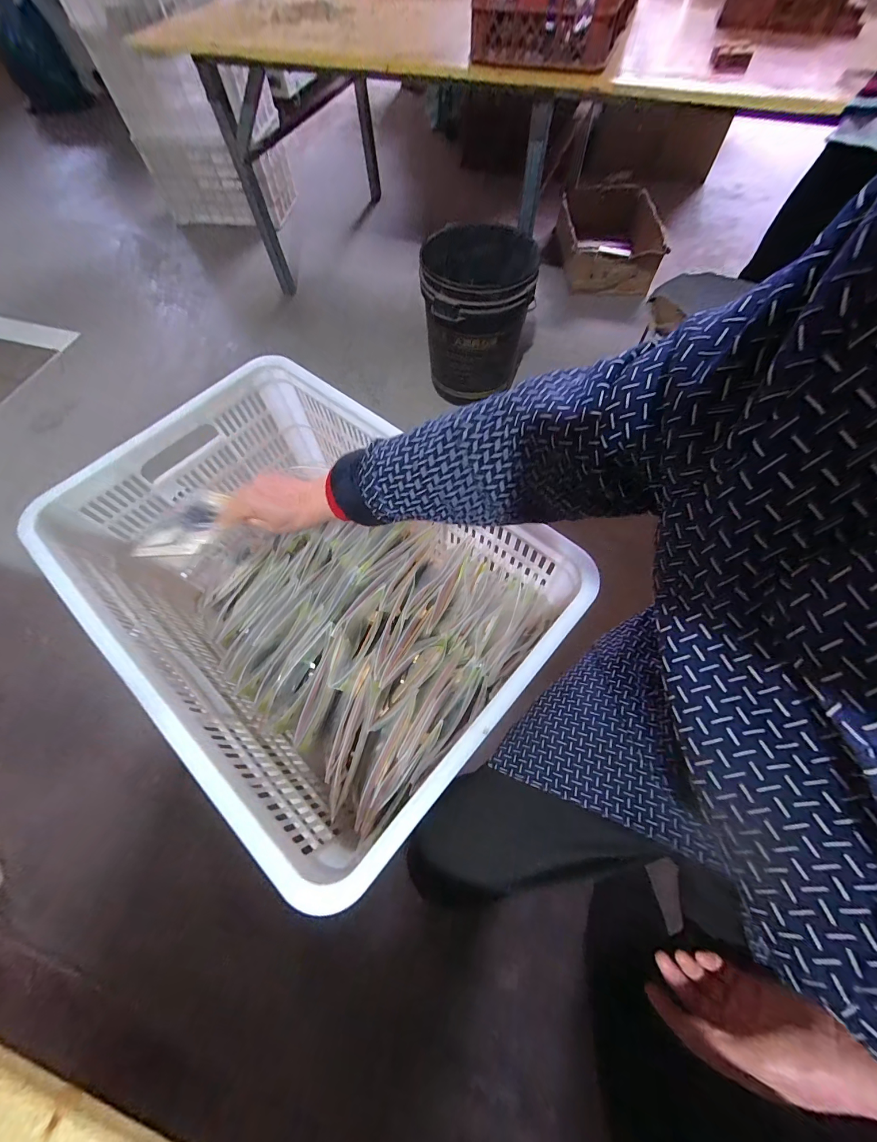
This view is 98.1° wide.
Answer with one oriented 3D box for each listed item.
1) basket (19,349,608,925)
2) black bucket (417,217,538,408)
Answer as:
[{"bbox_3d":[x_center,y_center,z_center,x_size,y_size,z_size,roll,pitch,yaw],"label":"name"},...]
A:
[{"bbox_3d":[-0.171,0.015,0.541,0.596,0.224,0.417,40,71,17],"label":"basket"},{"bbox_3d":[0.112,-0.837,1.266,0.312,0.366,0.378,1,65,1],"label":"black bucket"}]

